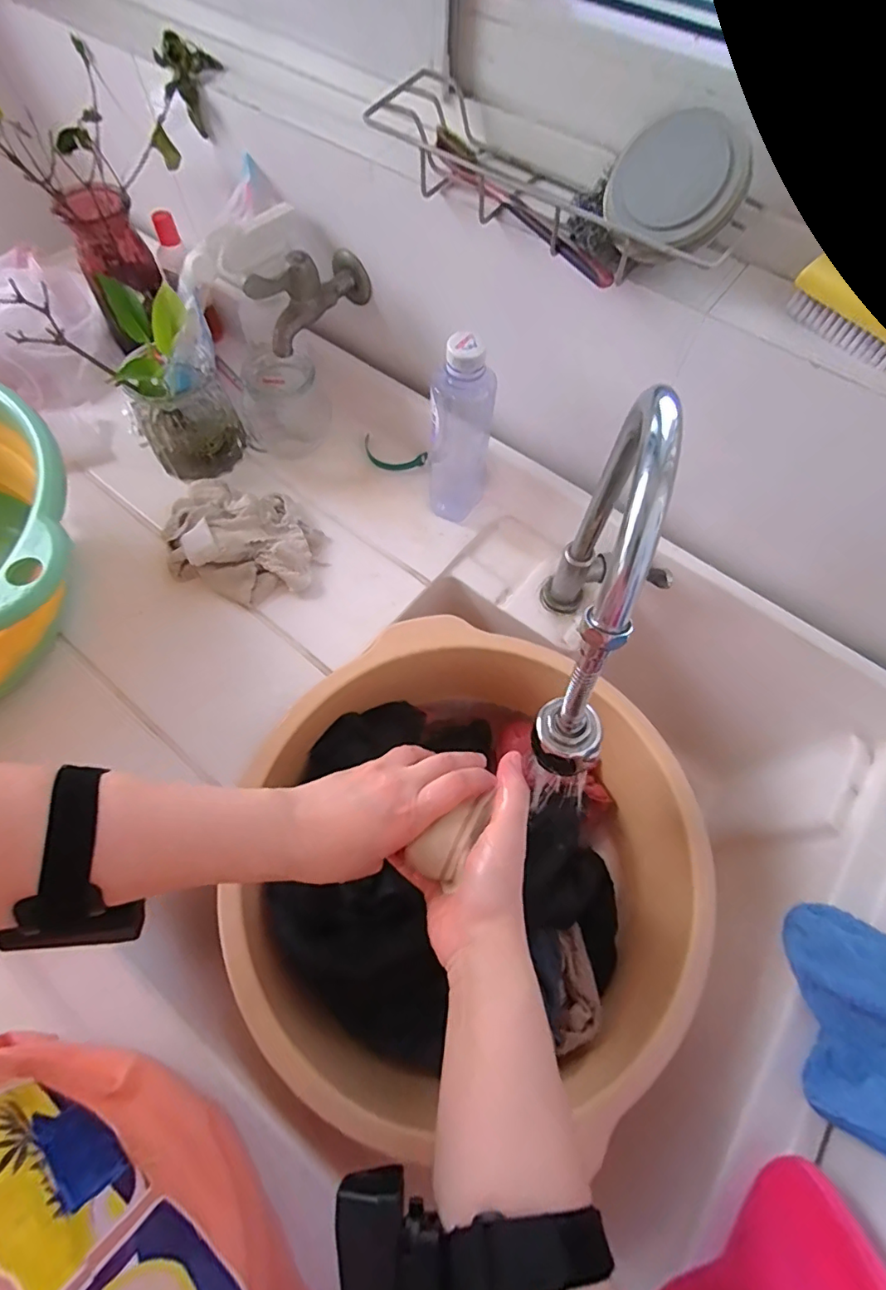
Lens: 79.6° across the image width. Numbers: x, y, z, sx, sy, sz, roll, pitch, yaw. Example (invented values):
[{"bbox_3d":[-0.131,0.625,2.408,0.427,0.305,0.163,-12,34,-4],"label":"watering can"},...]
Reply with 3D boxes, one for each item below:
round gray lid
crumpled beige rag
[{"bbox_3d":[0.143,-0.284,0.329,0.077,0.013,0.074,4,99,25],"label":"round gray lid"},{"bbox_3d":[-0.199,-0.109,0.530,0.161,0.047,0.124,22,66,8],"label":"crumpled beige rag"}]

